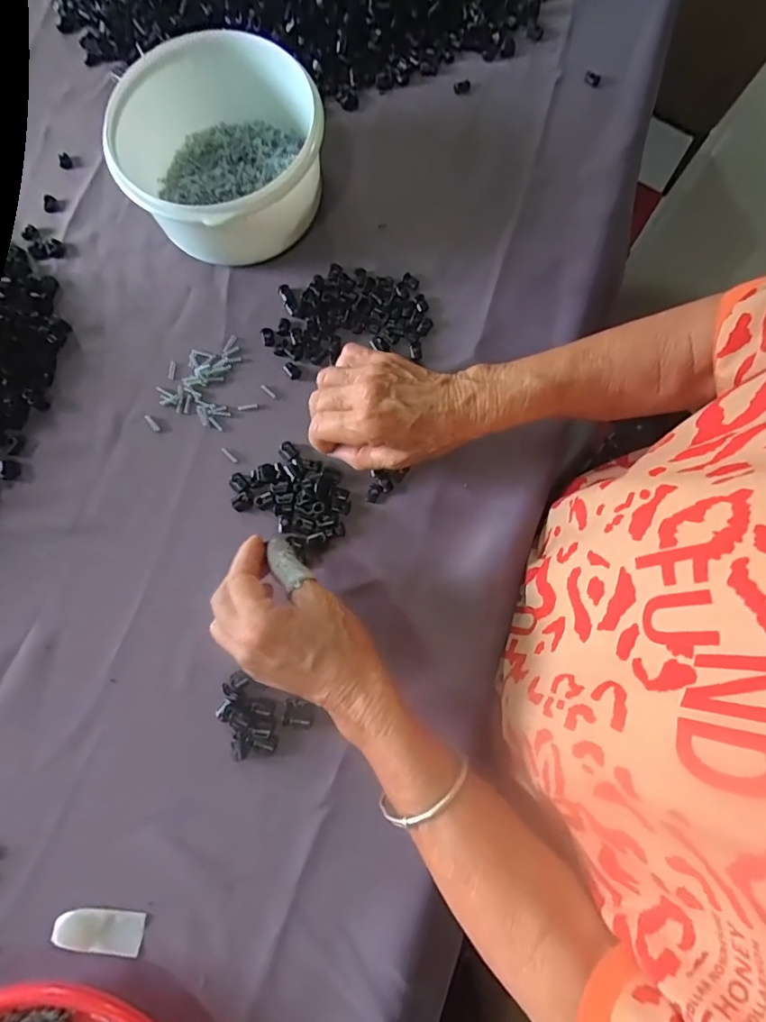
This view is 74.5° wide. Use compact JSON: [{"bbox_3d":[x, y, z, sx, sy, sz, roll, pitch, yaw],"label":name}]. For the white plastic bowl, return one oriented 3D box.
[{"bbox_3d":[-0.128,-0.282,0.411,0.147,0.081,0.153,0,79,0],"label":"white plastic bowl"}]

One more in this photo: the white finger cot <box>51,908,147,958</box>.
[{"bbox_3d":[-0.191,0.283,0.337,0.056,0.008,0.024,8,79,2],"label":"white finger cot"}]

